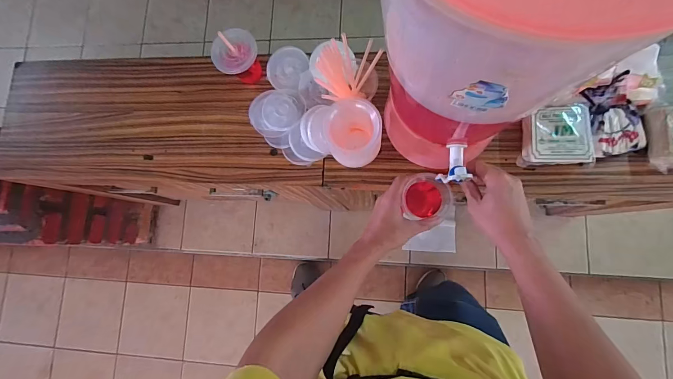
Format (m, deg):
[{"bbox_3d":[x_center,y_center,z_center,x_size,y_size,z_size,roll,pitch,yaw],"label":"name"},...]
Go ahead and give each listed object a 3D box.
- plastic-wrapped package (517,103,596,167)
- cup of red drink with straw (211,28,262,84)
[{"bbox_3d":[0.400,-0.097,0.612,0.115,0.034,0.104,-2,81,7],"label":"plastic-wrapped package"},{"bbox_3d":[-0.195,-0.268,0.697,0.089,0.129,0.077,-41,79,0],"label":"cup of red drink with straw"}]

